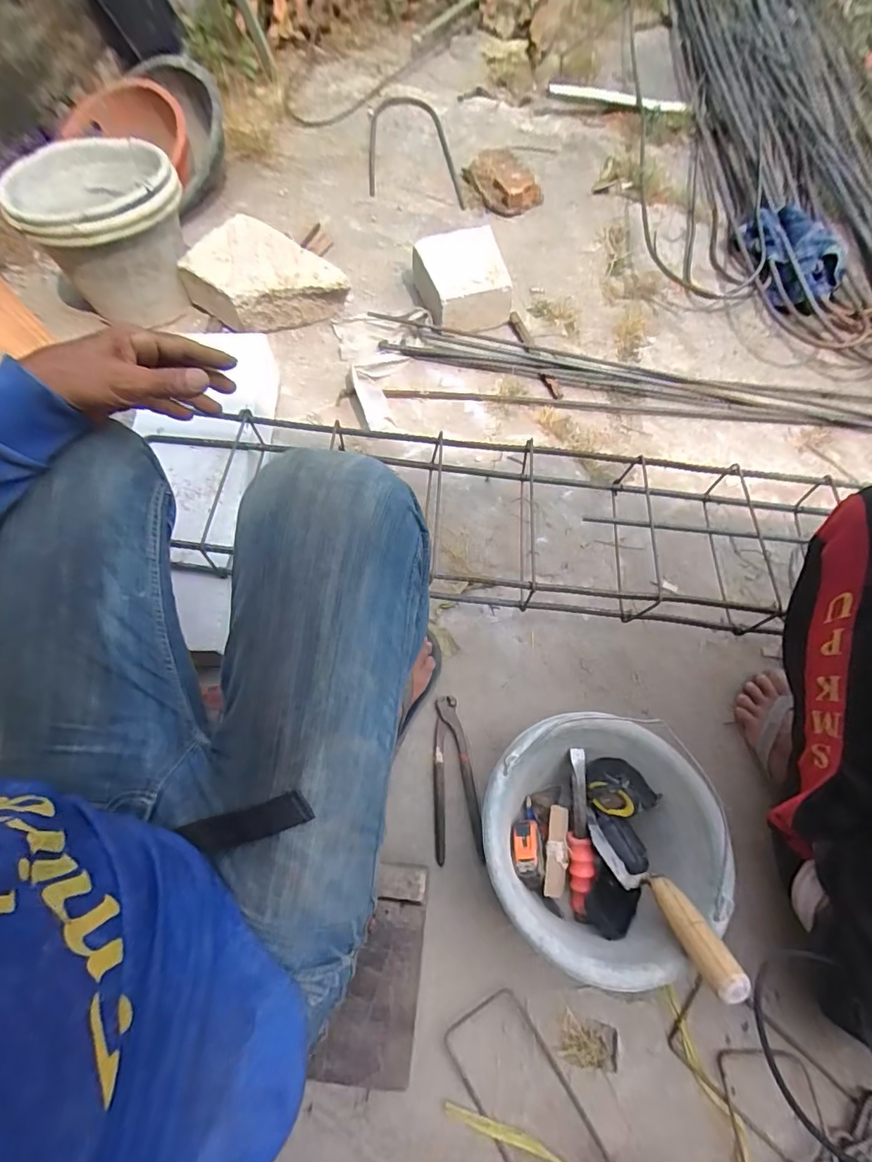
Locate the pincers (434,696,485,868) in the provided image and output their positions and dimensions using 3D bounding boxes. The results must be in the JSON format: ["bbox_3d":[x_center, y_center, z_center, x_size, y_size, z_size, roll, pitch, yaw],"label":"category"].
[{"bbox_3d":[0.029,0.277,0.732,0.064,0.035,0.217,-1,69,-2],"label":"pincers"}]

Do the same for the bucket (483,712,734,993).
[{"bbox_3d":[0.181,0.302,0.619,0.249,0.183,0.253,0,69,-1],"label":"bucket"}]

